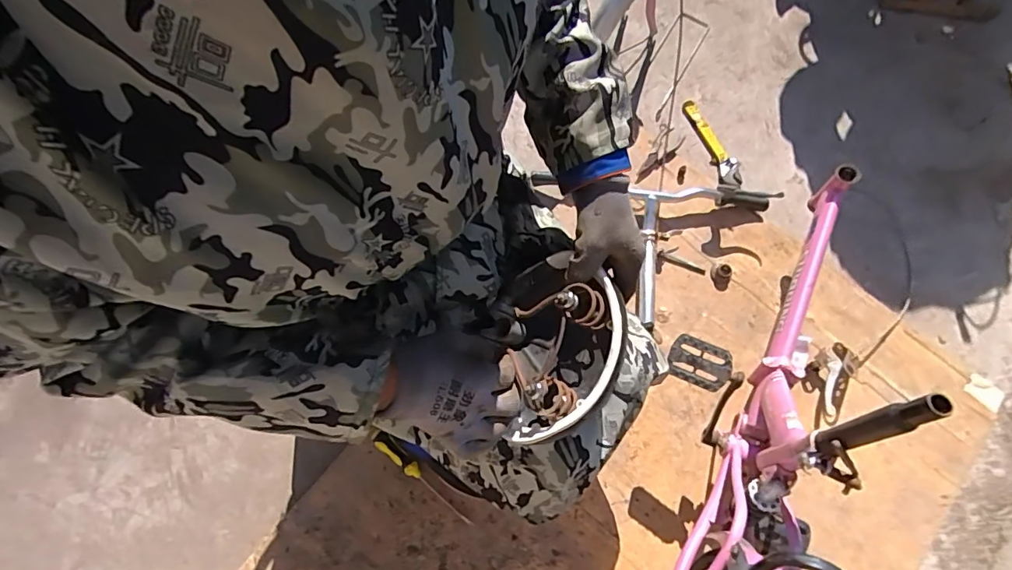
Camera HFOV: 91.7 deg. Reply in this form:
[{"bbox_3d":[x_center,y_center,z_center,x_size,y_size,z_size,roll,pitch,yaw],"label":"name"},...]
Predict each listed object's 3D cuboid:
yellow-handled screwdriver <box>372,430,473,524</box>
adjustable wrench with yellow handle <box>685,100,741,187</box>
[{"bbox_3d":[-0.158,0.366,0.939,0.241,0.031,0.032,39,77,3],"label":"yellow-handled screwdriver"},{"bbox_3d":[0.490,-0.339,1.159,0.041,0.010,0.234,-21,76,-7],"label":"adjustable wrench with yellow handle"}]

